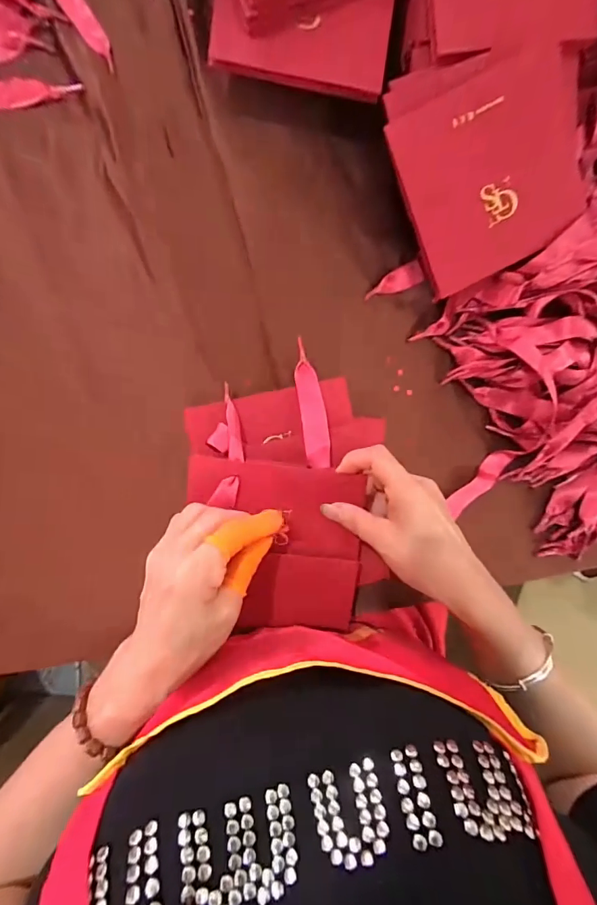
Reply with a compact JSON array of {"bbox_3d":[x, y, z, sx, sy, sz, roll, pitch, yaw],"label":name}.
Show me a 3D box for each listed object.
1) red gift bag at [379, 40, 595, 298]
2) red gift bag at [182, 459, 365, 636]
[{"bbox_3d":[0.166,-0.229,0.350,0.157,0.025,0.138,-25,105,3],"label":"red gift bag"},{"bbox_3d":[-0.020,0.075,0.332,0.134,0.017,0.131,4,89,-5],"label":"red gift bag"}]

